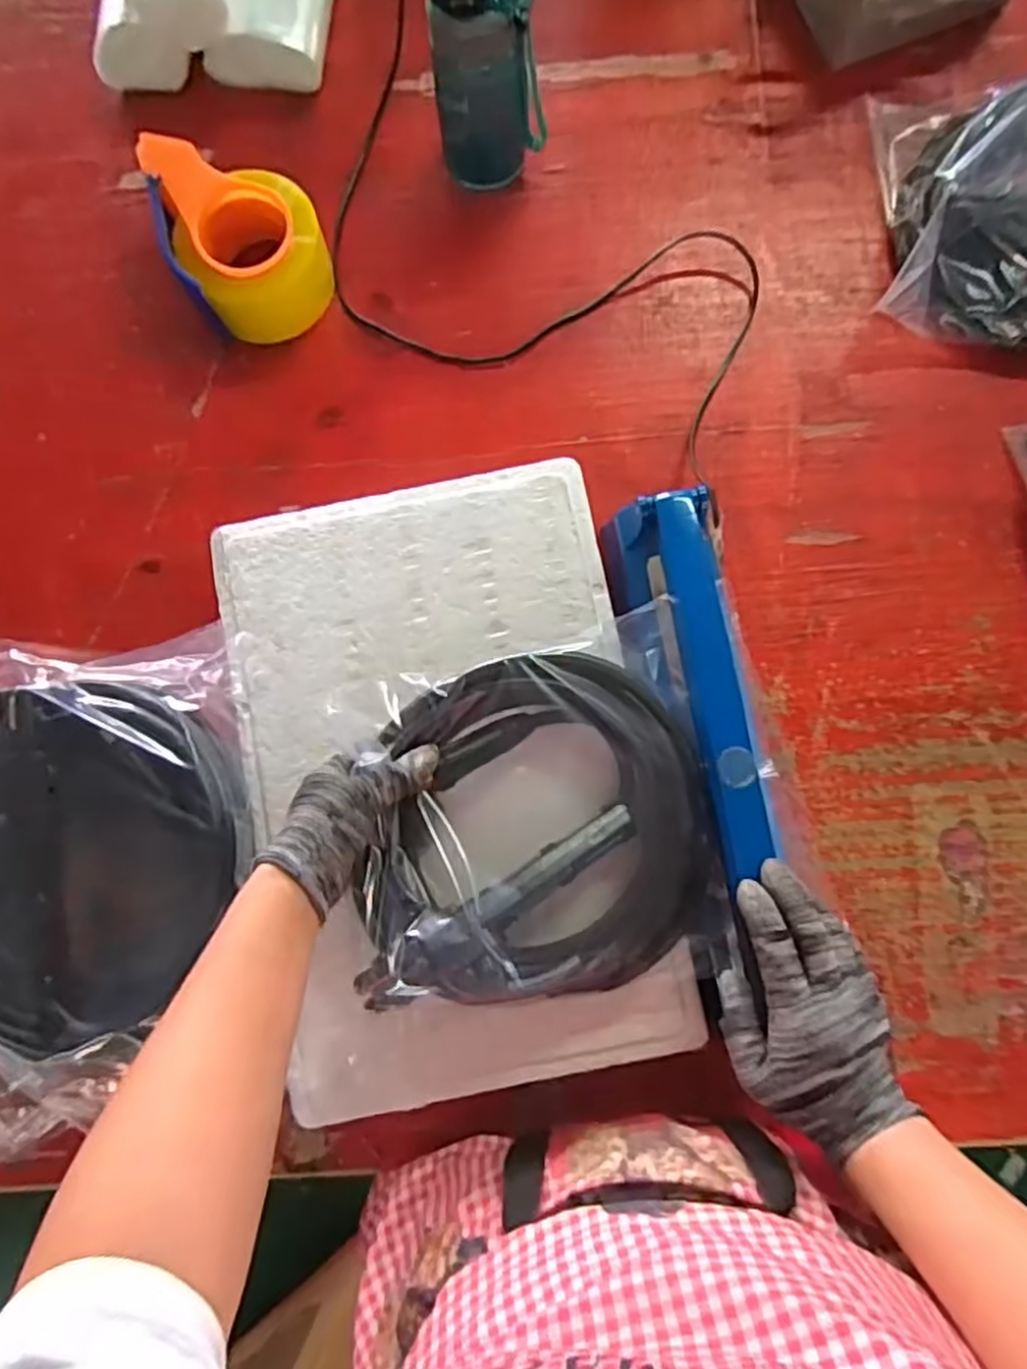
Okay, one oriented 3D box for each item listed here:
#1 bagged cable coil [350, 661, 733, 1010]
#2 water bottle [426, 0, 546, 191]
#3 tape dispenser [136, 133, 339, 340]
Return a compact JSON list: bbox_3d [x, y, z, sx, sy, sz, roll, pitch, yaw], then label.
[{"bbox_3d":[0.024,0.086,0.483,0.209,0.085,0.201,0,83,1],"label":"bagged cable coil"},{"bbox_3d":[-0.021,-0.478,0.593,0.085,0.168,0.061,-23,83,-2],"label":"water bottle"},{"bbox_3d":[-0.222,-0.371,0.628,0.123,0.077,0.146,-18,83,-2],"label":"tape dispenser"}]

